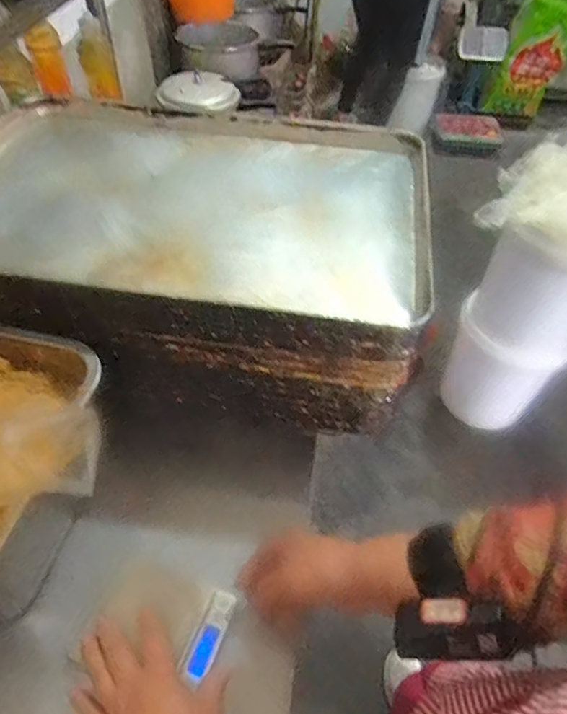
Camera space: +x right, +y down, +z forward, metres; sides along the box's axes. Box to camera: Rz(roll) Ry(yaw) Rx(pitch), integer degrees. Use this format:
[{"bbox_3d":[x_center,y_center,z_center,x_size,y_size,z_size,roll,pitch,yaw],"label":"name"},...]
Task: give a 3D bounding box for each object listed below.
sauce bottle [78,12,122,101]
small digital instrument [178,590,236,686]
[{"bbox_3d":[-0.372,-0.591,1.005,0.067,0.133,0.052,-13,51,-12],"label":"sauce bottle"},{"bbox_3d":[-0.070,0.259,0.476,0.027,0.011,0.075,18,54,13],"label":"small digital instrument"}]

